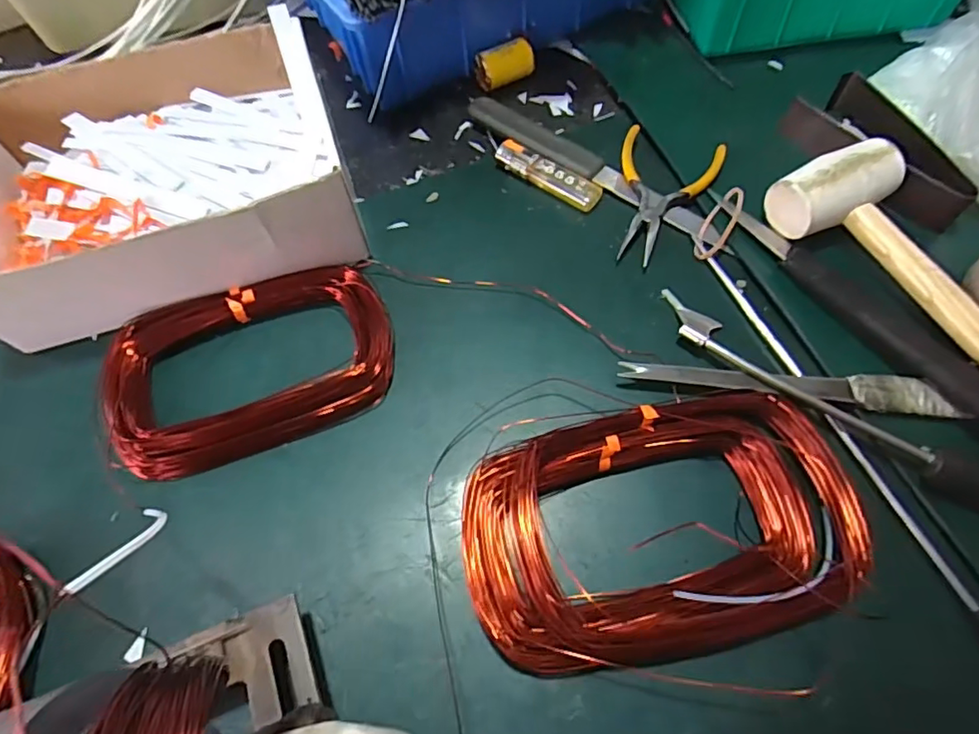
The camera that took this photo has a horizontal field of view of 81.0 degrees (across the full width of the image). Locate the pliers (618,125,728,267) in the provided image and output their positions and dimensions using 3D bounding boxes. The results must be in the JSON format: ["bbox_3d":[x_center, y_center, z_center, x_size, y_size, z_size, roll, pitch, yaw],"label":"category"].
[{"bbox_3d":[0.117,-0.126,0.415,0.072,0.015,0.112,25,67,13],"label":"pliers"}]

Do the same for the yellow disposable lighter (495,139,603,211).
[{"bbox_3d":[0.043,-0.144,0.428,0.086,0.009,0.022,33,68,13],"label":"yellow disposable lighter"}]

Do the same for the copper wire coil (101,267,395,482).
[{"bbox_3d":[-0.150,-0.004,0.360,0.174,0.025,0.117,-15,64,-5],"label":"copper wire coil"}]

